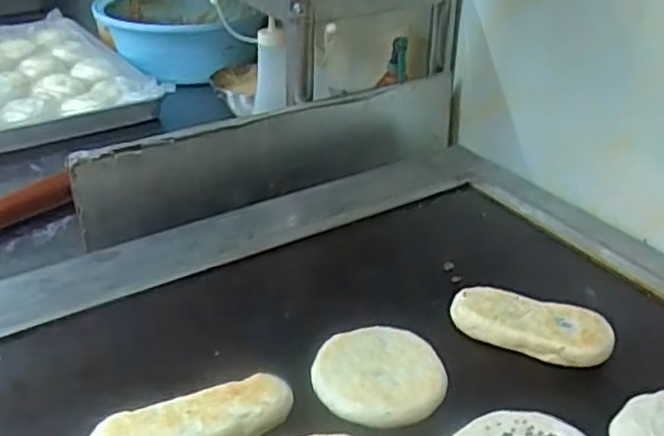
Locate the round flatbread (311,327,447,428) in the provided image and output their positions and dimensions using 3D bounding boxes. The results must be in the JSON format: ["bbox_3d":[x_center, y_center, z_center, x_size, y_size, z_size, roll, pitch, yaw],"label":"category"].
[{"bbox_3d":[0.039,0.135,0.607,0.108,0.029,0.099,0,31,0],"label":"round flatbread"}]

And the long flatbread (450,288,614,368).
[{"bbox_3d":[0.183,0.101,0.662,0.141,0.029,0.055,9,32,15],"label":"long flatbread"}]

